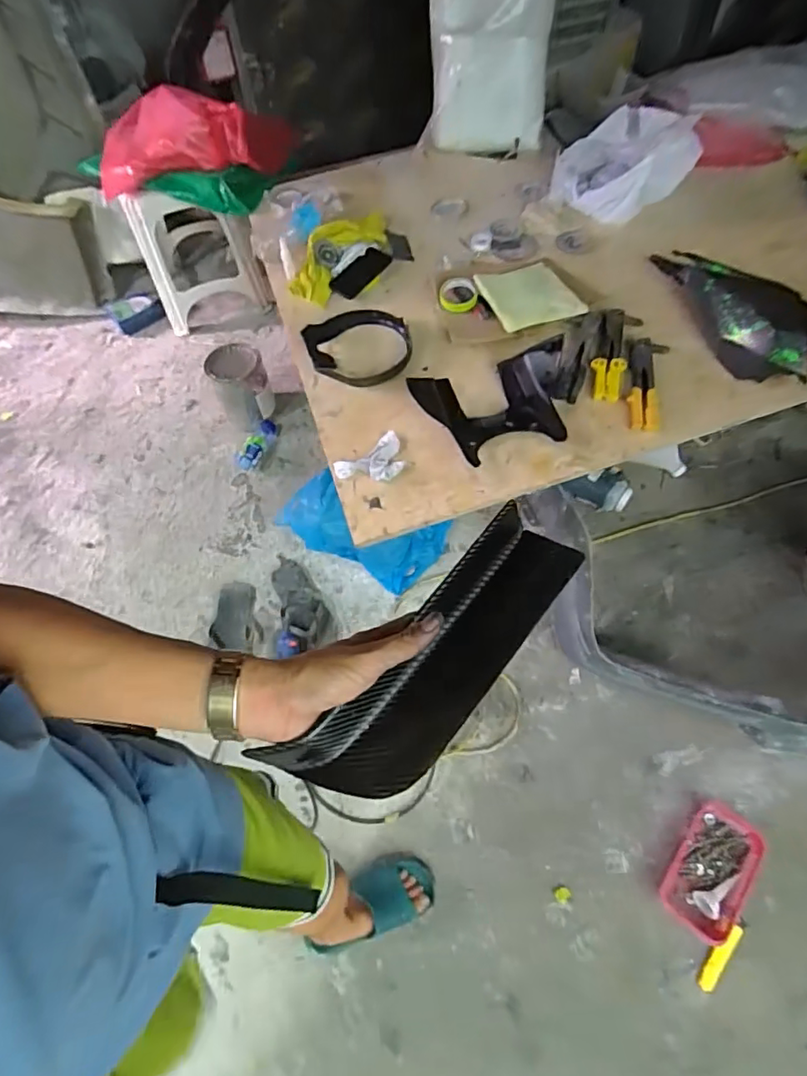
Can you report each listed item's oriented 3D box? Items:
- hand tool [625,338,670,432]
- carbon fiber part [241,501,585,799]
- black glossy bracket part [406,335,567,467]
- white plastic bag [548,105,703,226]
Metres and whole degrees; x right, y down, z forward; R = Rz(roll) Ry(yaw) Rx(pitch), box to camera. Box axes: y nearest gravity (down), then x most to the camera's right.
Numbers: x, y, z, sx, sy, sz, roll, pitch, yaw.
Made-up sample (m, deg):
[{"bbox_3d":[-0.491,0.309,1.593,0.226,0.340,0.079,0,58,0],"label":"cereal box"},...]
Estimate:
[{"bbox_3d":[0.510,-0.329,1.178,0.078,0.025,0.250,14,63,11],"label":"hand tool"},{"bbox_3d":[0.032,0.086,0.422,0.085,0.040,0.275,37,67,21],"label":"carbon fiber part"},{"bbox_3d":[0.202,-0.279,1.136,0.313,0.101,0.240,-14,61,-5],"label":"black glossy bracket part"},{"bbox_3d":[0.558,-0.978,1.432,0.319,0.137,0.286,34,68,20],"label":"white plastic bag"}]

